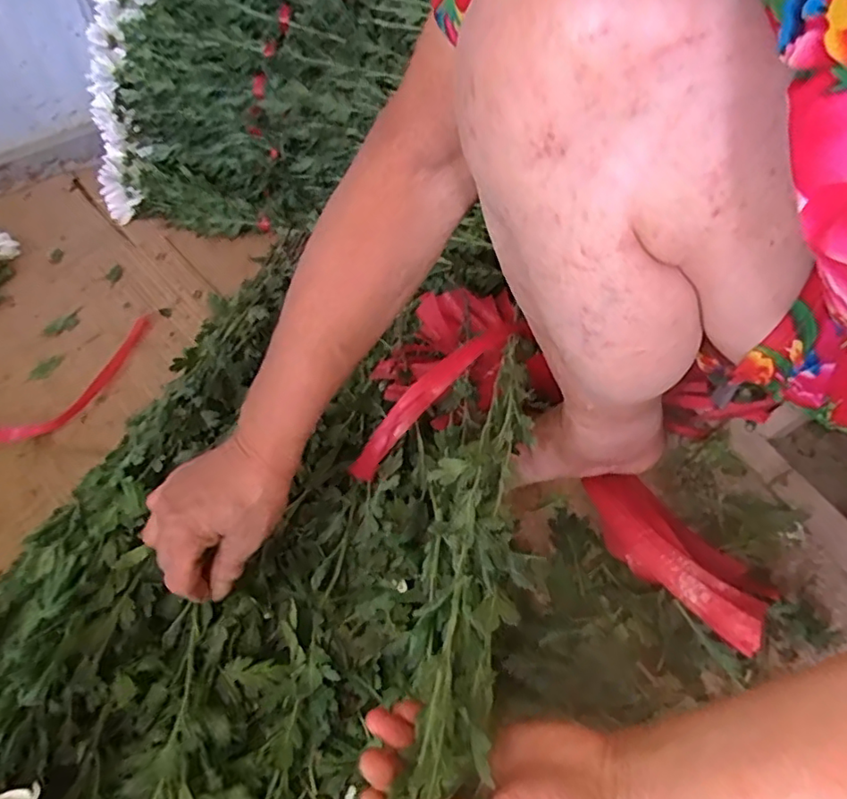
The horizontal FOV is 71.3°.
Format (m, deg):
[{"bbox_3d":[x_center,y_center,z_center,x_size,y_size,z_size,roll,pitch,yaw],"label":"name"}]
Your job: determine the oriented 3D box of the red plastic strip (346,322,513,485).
[{"bbox_3d":[0.006,-0.006,0.537,0.198,0.049,0.016,-45,60,-7],"label":"red plastic strip"}]

